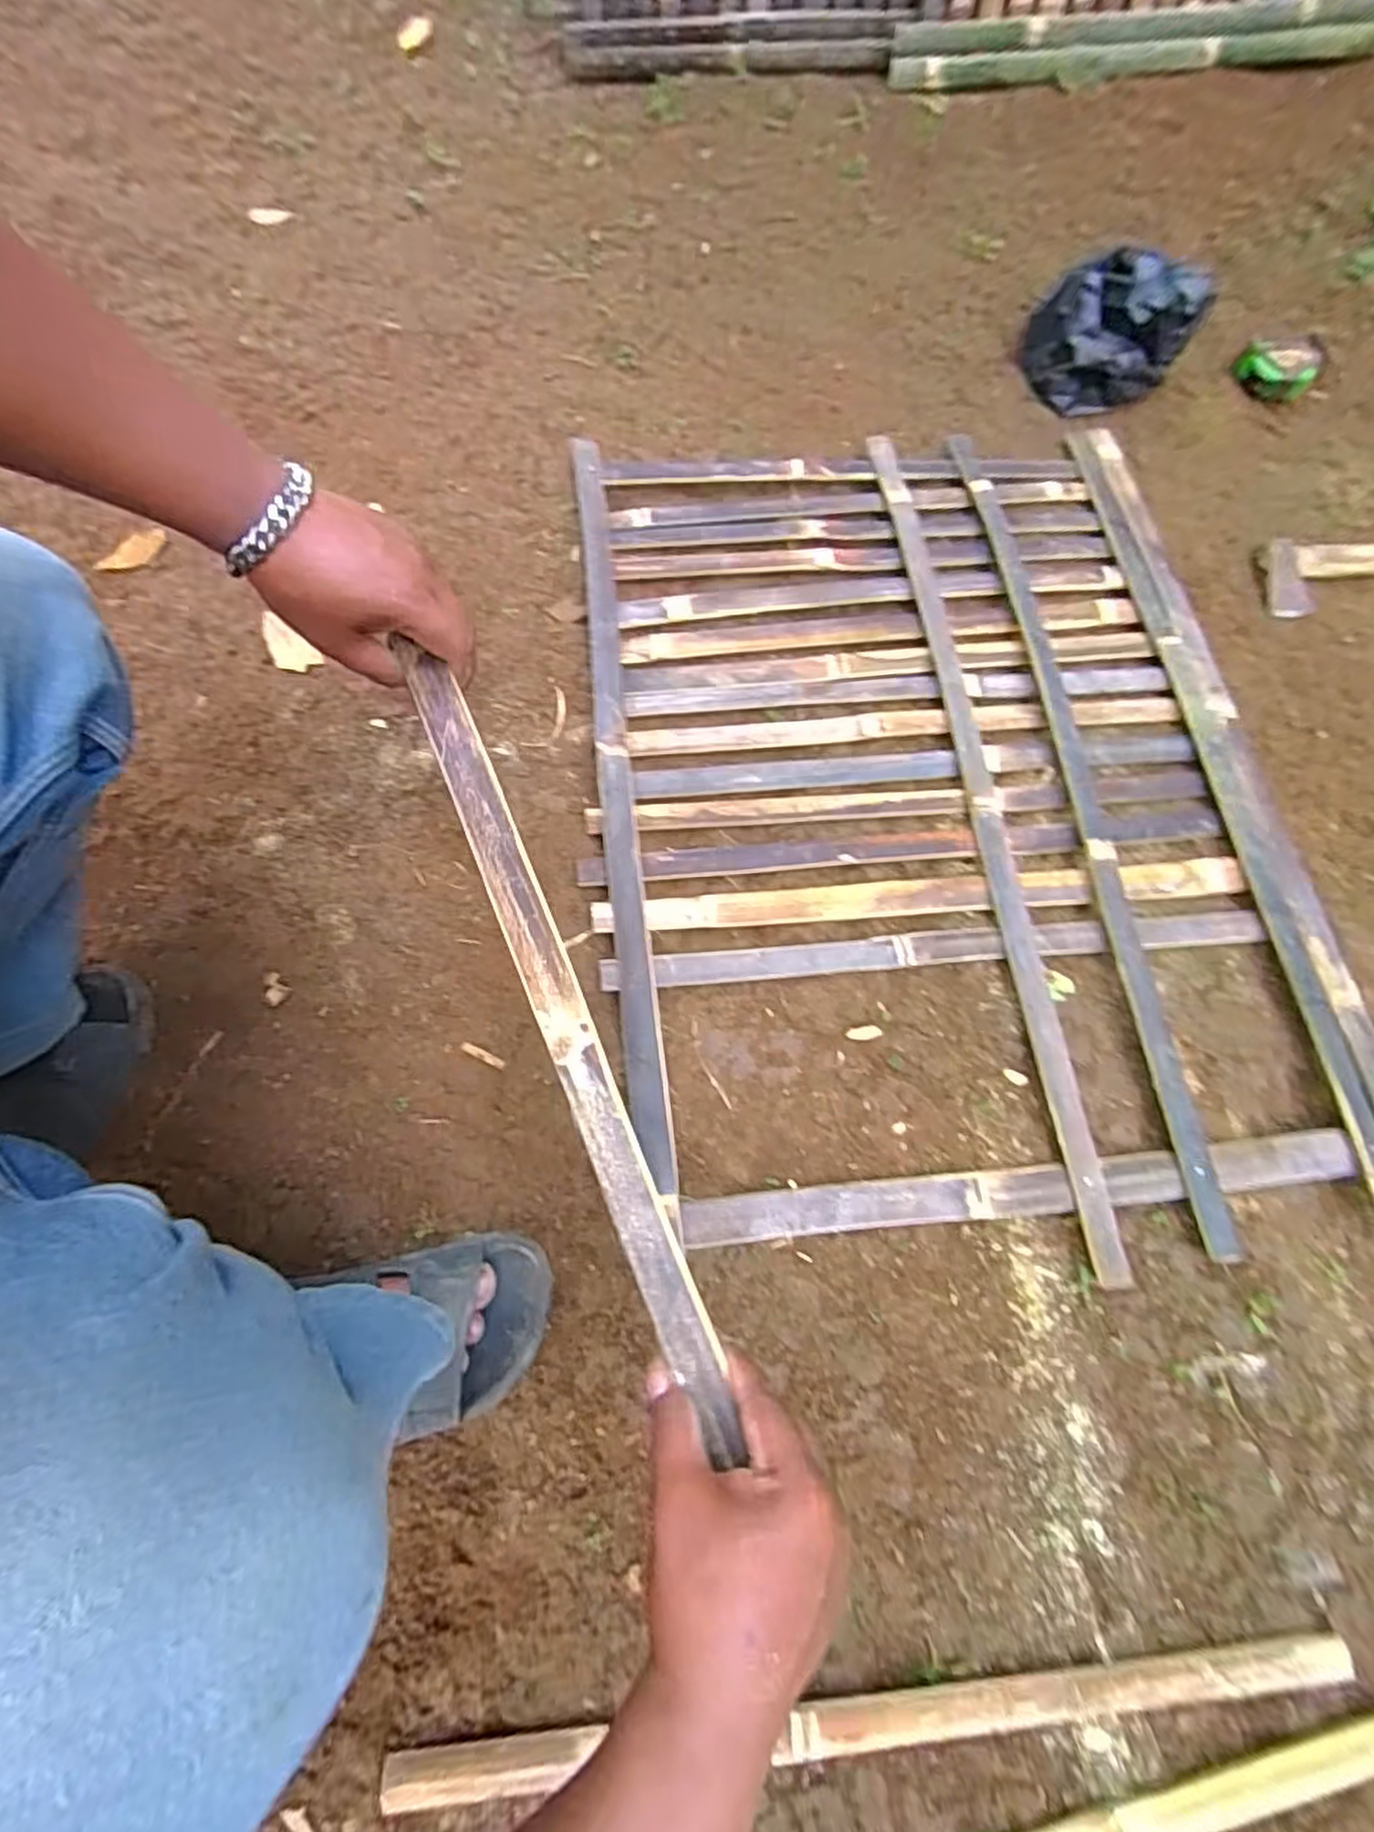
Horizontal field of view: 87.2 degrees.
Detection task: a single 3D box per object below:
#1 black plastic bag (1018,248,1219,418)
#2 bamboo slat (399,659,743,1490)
[{"bbox_3d":[0.518,-0.721,0.880,0.179,0.113,0.178,31,73,9],"label":"black plastic bag"},{"bbox_3d":[-0.072,0.049,0.401,0.028,0.007,0.462,-22,78,-9],"label":"bamboo slat"}]

